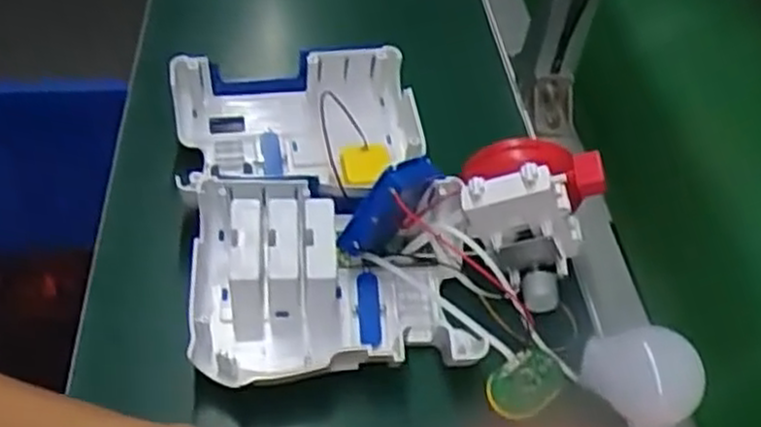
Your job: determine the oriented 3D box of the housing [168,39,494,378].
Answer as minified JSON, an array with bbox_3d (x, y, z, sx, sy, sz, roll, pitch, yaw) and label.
[{"bbox_3d":[-0.048,-0.011,0.556,0.186,0.109,0.286,-5,47,-11],"label":"housing"}]

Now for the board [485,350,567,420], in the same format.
[{"bbox_3d":[0.095,0.112,0.500,0.054,0.007,0.037,-36,87,-21],"label":"board"}]

